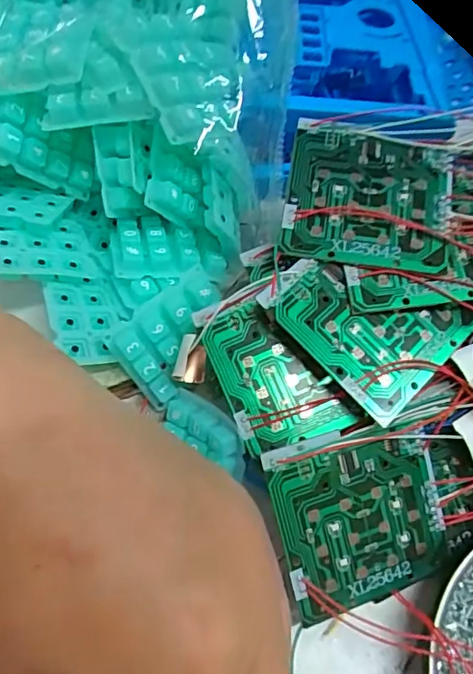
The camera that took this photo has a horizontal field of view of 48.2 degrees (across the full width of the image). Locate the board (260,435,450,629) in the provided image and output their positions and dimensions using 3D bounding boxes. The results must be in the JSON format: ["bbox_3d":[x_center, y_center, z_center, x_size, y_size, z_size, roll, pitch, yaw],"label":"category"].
[{"bbox_3d":[0.052,0.074,0.219,0.070,0.004,0.073,-15,95,-14],"label":"board"}]

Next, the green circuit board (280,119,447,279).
[{"bbox_3d":[0.058,-0.064,0.240,0.069,0.004,0.070,8,70,5],"label":"green circuit board"}]

